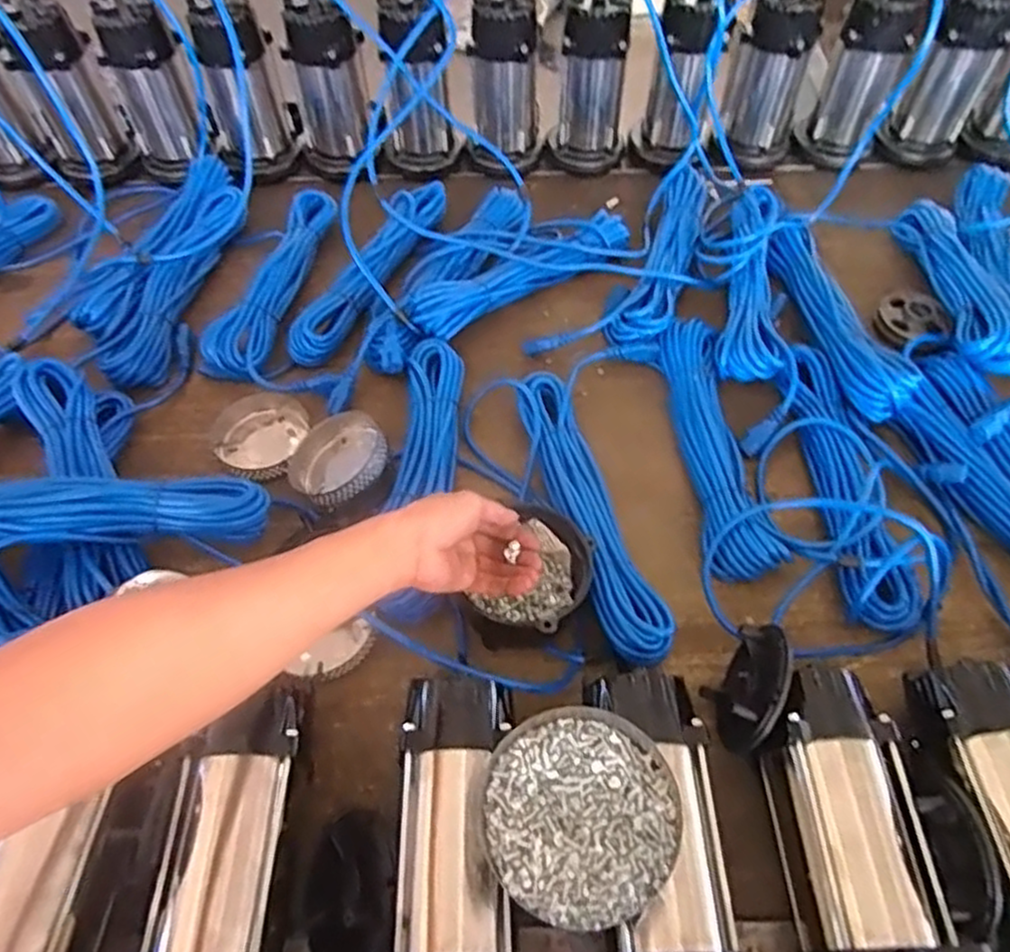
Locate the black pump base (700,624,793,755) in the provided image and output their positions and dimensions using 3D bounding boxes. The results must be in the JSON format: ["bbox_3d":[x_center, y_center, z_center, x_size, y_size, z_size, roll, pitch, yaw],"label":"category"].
[{"bbox_3d":[0.199,0.178,0.609,0.055,0.100,0.104,22,58,15],"label":"black pump base"}]

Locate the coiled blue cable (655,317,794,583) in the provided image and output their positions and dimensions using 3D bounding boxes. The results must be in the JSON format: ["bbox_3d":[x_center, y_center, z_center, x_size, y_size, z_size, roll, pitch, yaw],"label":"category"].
[{"bbox_3d":[0.221,-0.039,0.795,0.075,0.048,0.337,-4,55,-3],"label":"coiled blue cable"}]

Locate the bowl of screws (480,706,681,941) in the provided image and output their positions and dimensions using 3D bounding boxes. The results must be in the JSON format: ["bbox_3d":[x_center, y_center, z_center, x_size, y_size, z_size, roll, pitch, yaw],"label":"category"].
[{"bbox_3d":[0.053,0.237,0.506,0.133,0.037,0.131,0,55,0],"label":"bowl of screws"}]

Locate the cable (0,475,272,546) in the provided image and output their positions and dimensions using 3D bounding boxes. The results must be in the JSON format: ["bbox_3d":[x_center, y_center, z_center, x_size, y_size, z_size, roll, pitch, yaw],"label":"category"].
[{"bbox_3d":[-0.415,0.034,0.684,0.356,0.070,0.065,-8,55,-5],"label":"cable"}]

